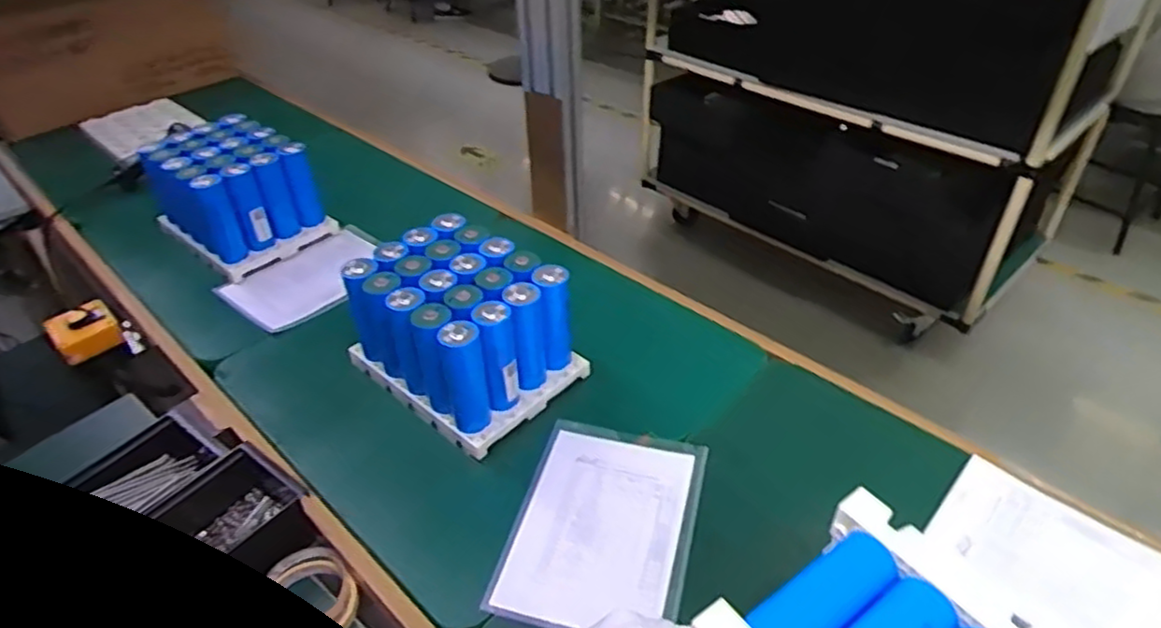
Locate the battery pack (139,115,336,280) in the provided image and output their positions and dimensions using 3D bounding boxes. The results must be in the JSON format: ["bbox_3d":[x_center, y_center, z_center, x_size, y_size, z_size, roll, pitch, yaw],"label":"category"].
[{"bbox_3d":[-0.516,-0.180,1.061,0.214,0.145,0.170,26,46,30],"label":"battery pack"}]

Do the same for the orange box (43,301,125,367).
[{"bbox_3d":[-0.668,0.025,0.954,0.076,0.051,0.078,-31,47,-31],"label":"orange box"}]

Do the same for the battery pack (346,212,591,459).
[{"bbox_3d":[-0.132,0.014,0.798,0.219,0.145,0.167,30,49,33],"label":"battery pack"}]

